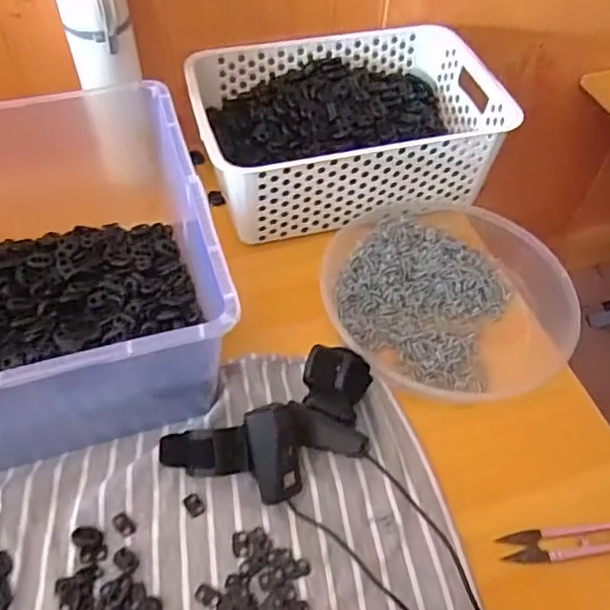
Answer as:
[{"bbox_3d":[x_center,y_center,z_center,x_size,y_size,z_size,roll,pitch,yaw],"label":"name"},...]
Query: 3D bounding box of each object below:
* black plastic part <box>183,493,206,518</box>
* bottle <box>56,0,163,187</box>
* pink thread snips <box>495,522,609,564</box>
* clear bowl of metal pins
[{"bbox_3d":[-0.083,0.150,0.449,0.012,0.004,0.018,-32,60,-23],"label":"black plastic part"},{"bbox_3d":[-0.191,-0.214,0.597,0.061,0.218,0.067,-12,54,-11],"label":"bottle"},{"bbox_3d":[0.195,0.175,0.441,0.098,0.006,0.024,-6,48,3],"label":"pink thread snips"},{"bbox_3d":[0.126,-0.016,0.567,0.217,0.052,0.223,1,53,-1],"label":"clear bowl of metal pins"}]

